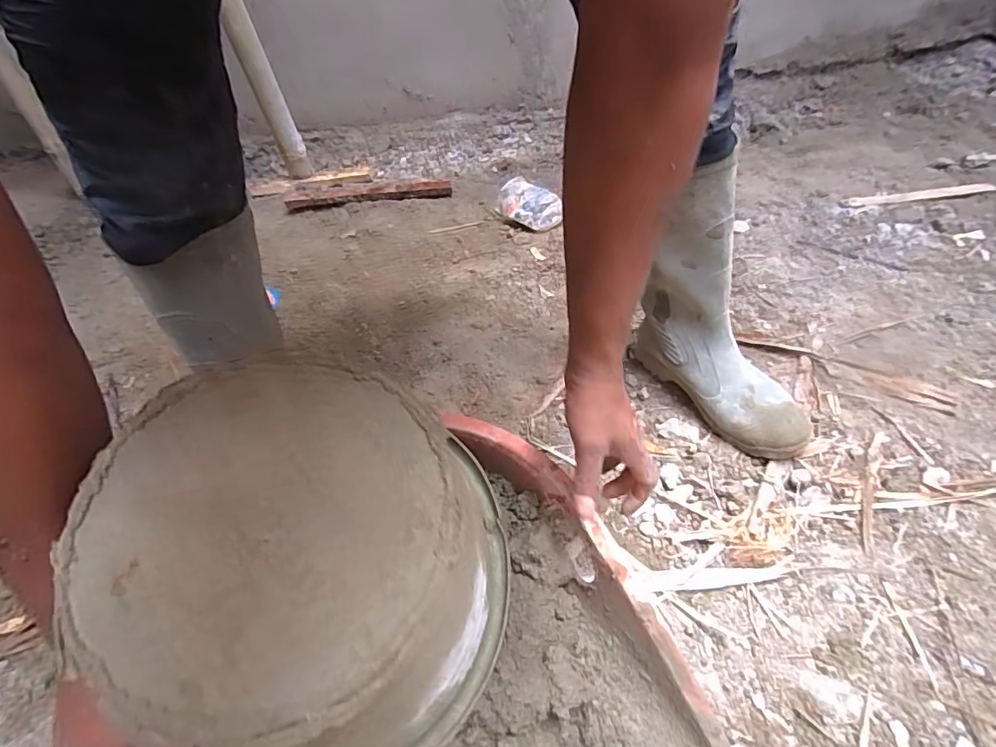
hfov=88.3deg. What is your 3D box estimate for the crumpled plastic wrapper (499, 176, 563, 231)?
[{"bbox_3d":[0.069,-0.367,1.130,0.084,0.063,0.160,-30,47,-24],"label":"crumpled plastic wrapper"}]

